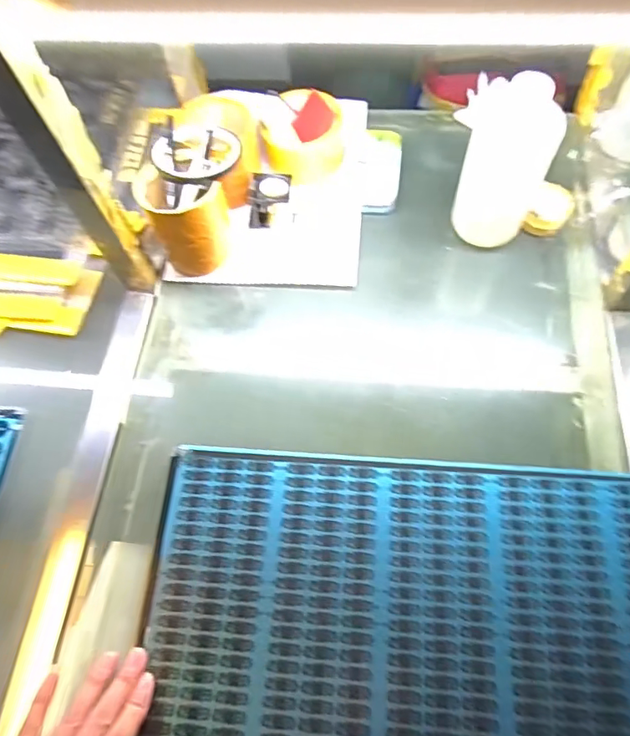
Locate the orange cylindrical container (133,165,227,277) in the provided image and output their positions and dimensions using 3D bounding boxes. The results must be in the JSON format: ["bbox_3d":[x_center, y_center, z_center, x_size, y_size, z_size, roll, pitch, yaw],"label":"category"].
[{"bbox_3d":[-0.129,-0.153,0.526,0.077,0.102,0.076,-1,66,3],"label":"orange cylindrical container"}]

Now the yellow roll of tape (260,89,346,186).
[{"bbox_3d":[-0.011,-0.273,0.595,0.091,0.052,0.094,-1,66,3],"label":"yellow roll of tape"}]

